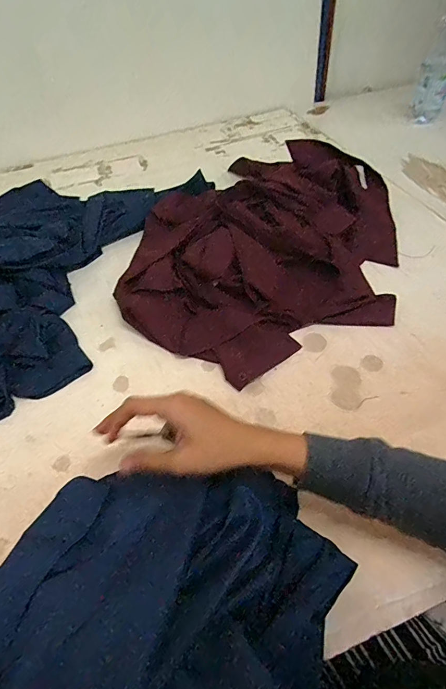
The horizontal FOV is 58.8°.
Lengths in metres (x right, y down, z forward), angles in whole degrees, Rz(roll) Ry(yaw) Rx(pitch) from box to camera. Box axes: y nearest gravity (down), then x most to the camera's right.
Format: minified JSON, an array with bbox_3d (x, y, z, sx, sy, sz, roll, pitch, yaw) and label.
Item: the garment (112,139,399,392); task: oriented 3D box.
[{"bbox_3d":[0.078,-0.183,0.690,0.541,0.108,0.448,-28,53,-19],"label":"garment"}]

